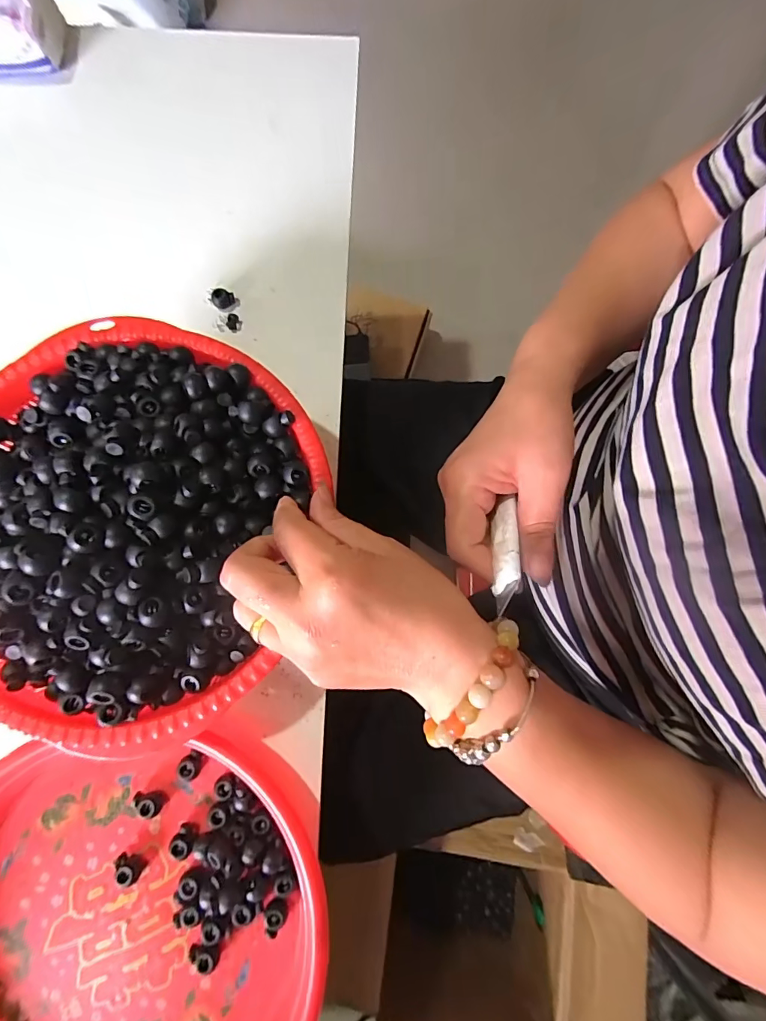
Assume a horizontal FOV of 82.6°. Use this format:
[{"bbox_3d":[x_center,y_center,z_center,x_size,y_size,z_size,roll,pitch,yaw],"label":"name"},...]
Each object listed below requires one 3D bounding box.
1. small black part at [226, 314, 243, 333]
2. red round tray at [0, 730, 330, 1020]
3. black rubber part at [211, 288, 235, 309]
[{"bbox_3d":[-0.125,-0.158,0.365,0.011,0.009,0.014,10,79,1],"label":"small black part"},{"bbox_3d":[-0.165,0.268,0.270,0.255,0.031,0.235,-3,79,-2],"label":"red round tray"},{"bbox_3d":[-0.134,-0.178,0.366,0.018,0.012,0.014,-19,80,-5],"label":"black rubber part"}]

